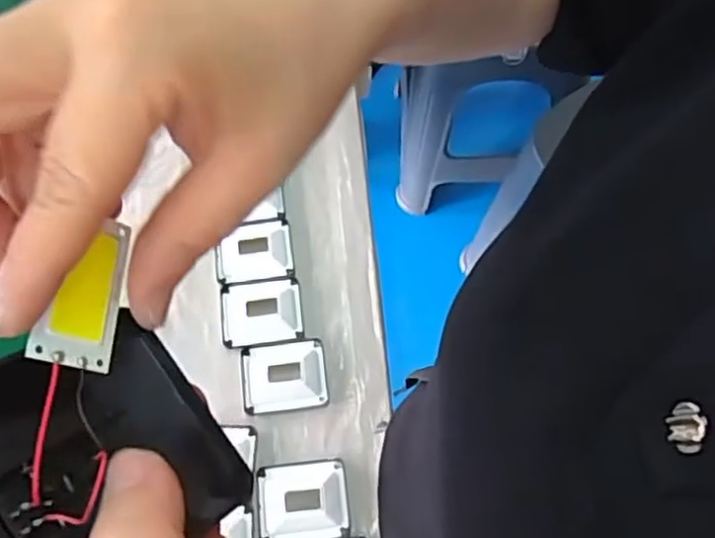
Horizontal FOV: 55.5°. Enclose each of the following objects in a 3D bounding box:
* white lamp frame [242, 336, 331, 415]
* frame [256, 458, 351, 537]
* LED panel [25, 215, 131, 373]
[{"bbox_3d":[-0.071,0.101,0.648,0.079,0.012,0.067,-7,66,0],"label":"white lamp frame"},{"bbox_3d":[-0.049,0.203,0.598,0.079,0.012,0.069,-7,66,0],"label":"frame"},{"bbox_3d":[-0.074,0.005,0.185,0.004,0.022,0.042,-13,66,35],"label":"LED panel"}]

